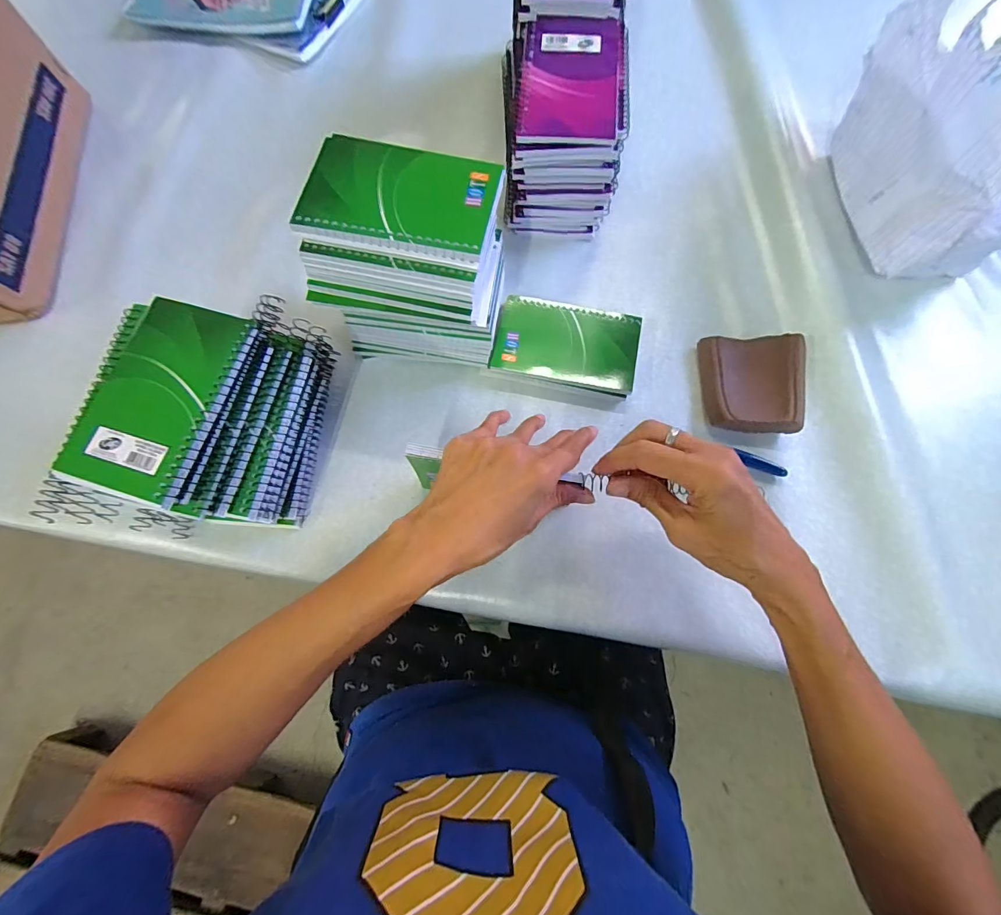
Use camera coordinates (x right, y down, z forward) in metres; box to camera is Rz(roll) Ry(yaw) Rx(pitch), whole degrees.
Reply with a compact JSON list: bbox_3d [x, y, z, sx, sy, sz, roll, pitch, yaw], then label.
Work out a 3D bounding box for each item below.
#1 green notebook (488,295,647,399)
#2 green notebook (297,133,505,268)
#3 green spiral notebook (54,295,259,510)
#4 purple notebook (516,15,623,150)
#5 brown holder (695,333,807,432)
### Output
[{"bbox_3d":[0.061,-0.106,0.412,0.131,0.020,0.081,12,74,4],"label":"green notebook"},{"bbox_3d":[-0.068,-0.180,0.301,0.131,0.009,0.088,11,74,4],"label":"green notebook"},{"bbox_3d":[-0.223,-0.041,0.287,0.084,0.013,0.132,16,75,5],"label":"green spiral notebook"},{"bbox_3d":[0.058,-0.317,0.364,0.081,0.007,0.140,6,74,2],"label":"purple notebook"},{"bbox_3d":[0.228,-0.066,0.394,0.086,0.023,0.090,4,74,2],"label":"brown holder"}]

